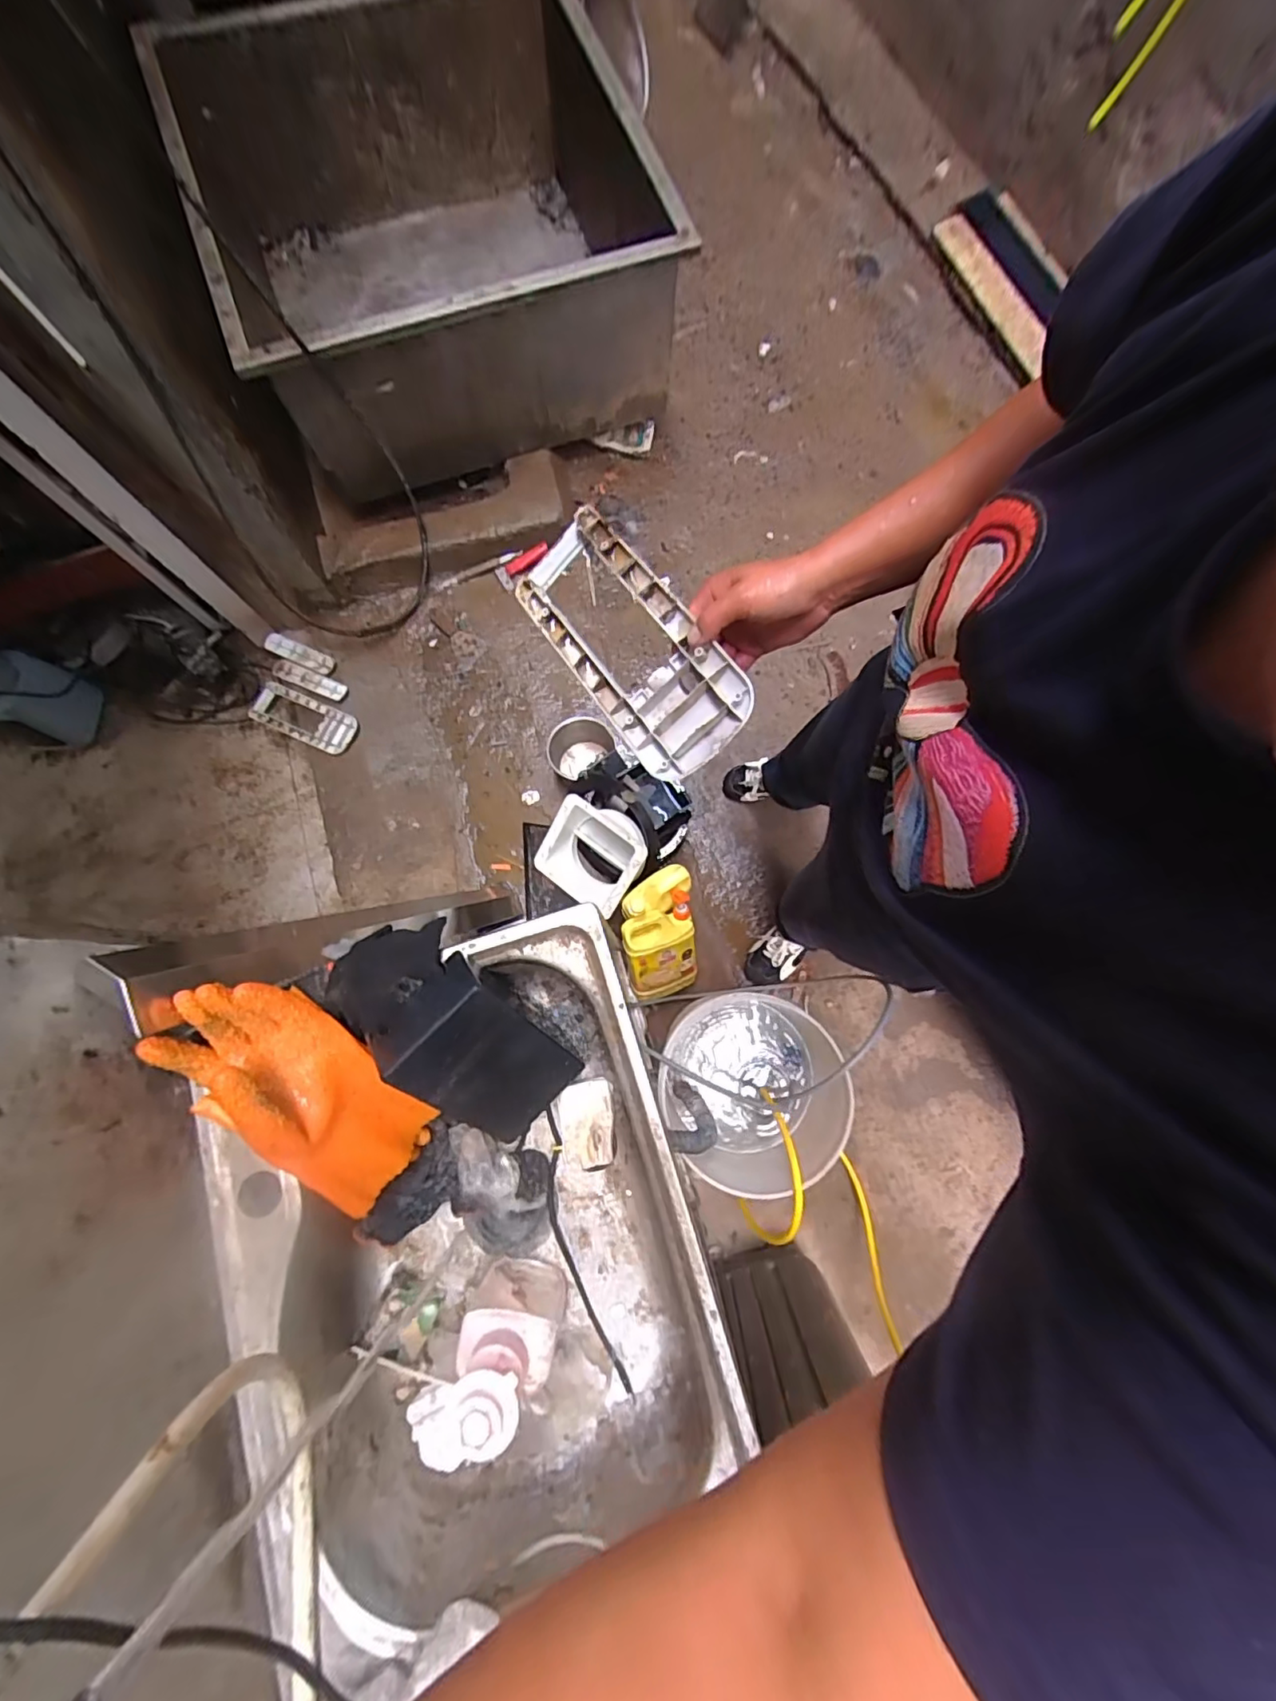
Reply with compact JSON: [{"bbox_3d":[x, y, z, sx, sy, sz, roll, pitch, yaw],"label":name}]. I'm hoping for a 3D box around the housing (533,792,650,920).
[{"bbox_3d":[-0.088,0.013,1.159,0.203,0.106,0.203,44,118,23],"label":"housing"}]

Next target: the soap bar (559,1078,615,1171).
[{"bbox_3d":[-0.057,0.316,0.660,0.059,0.031,0.098,-4,77,0],"label":"soap bar"}]

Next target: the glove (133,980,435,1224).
[{"bbox_3d":[-0.317,0.235,0.541,0.125,0.089,0.281,-36,113,-7],"label":"glove"}]

